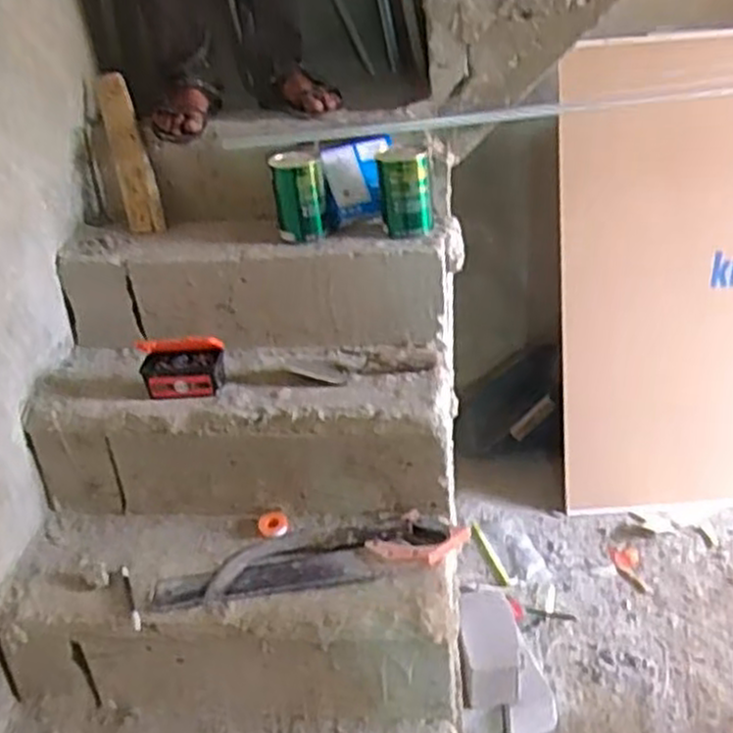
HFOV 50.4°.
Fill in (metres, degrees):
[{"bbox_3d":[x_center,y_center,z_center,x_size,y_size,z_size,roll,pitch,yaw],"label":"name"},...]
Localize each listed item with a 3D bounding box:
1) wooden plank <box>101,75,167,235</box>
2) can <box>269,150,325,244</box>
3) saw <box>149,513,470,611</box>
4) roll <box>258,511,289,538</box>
[{"bbox_3d":[-0.490,-0.439,1.611,0.071,0.333,0.057,-15,6,-20],"label":"wooden plank"},{"bbox_3d":[-0.128,-0.322,1.475,0.096,0.155,0.077,-5,27,-1],"label":"can"},{"bbox_3d":[-0.092,0.324,1.293,0.523,0.041,0.149,-9,27,-10],"label":"saw"},{"bbox_3d":[-0.166,0.282,1.390,0.053,0.014,0.061,-2,27,3],"label":"roll"}]

